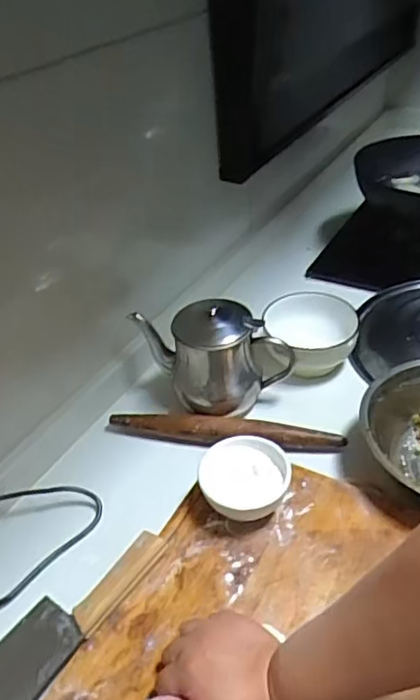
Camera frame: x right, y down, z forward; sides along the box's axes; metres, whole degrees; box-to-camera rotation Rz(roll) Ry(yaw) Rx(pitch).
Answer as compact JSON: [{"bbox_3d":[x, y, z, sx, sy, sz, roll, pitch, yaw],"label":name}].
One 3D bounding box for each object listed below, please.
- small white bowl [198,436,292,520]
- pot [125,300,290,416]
[{"bbox_3d":[0.039,0.147,0.623,0.095,0.049,0.087,-4,39,3],"label":"small white bowl"},{"bbox_3d":[0.008,0.014,0.752,0.192,0.150,0.112,-11,39,-6],"label":"pot"}]

